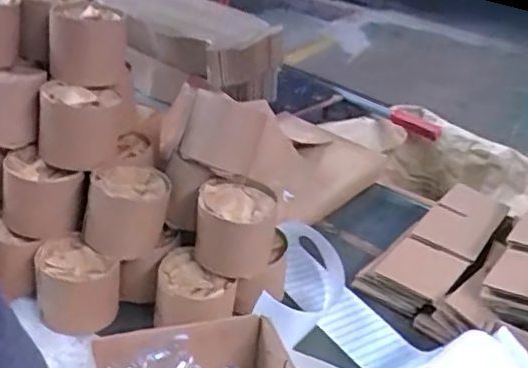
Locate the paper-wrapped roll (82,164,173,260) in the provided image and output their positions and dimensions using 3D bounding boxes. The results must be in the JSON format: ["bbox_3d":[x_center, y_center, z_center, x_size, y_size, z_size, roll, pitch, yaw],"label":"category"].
[{"bbox_3d":[-0.166,0.032,0.749,0.097,0.088,0.089,6,30,-4],"label":"paper-wrapped roll"}]

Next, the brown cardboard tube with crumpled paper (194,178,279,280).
[{"bbox_3d":[-0.035,0.056,0.741,0.094,0.092,0.082,10,30,2],"label":"brown cardboard tube with crumpled paper"}]

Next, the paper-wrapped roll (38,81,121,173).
[{"bbox_3d":[-0.224,-0.070,0.754,0.093,0.076,0.090,1,31,-13],"label":"paper-wrapped roll"}]

